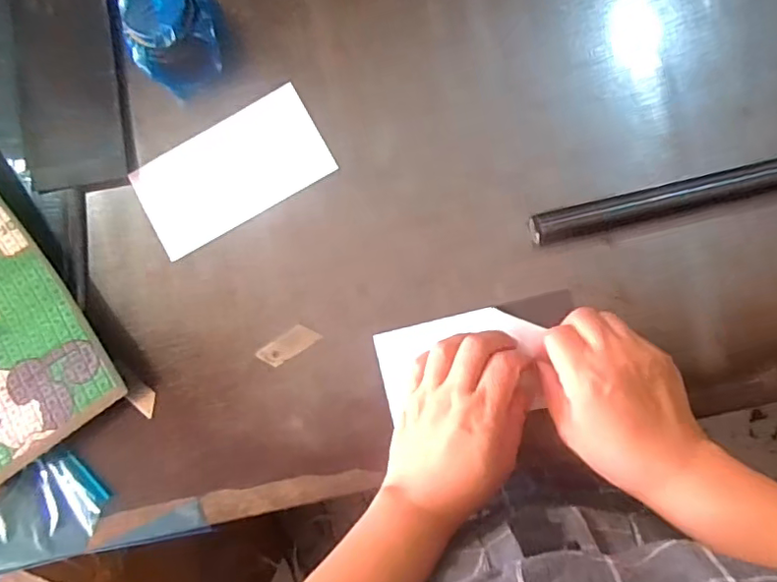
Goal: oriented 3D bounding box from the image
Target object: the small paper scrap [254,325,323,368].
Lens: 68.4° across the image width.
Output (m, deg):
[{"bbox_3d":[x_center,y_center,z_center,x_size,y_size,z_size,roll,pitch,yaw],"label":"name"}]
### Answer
[{"bbox_3d":[-0.078,0.043,0.445,0.046,0.009,0.019,-34,86,4],"label":"small paper scrap"}]

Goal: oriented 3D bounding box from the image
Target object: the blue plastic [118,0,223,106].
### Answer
[{"bbox_3d":[-0.164,-0.197,0.439,0.070,0.056,0.083,9,89,6],"label":"blue plastic"}]

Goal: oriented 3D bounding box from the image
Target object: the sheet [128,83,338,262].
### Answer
[{"bbox_3d":[-0.126,-0.096,0.460,0.151,0.004,0.082,-29,81,3],"label":"sheet"}]

